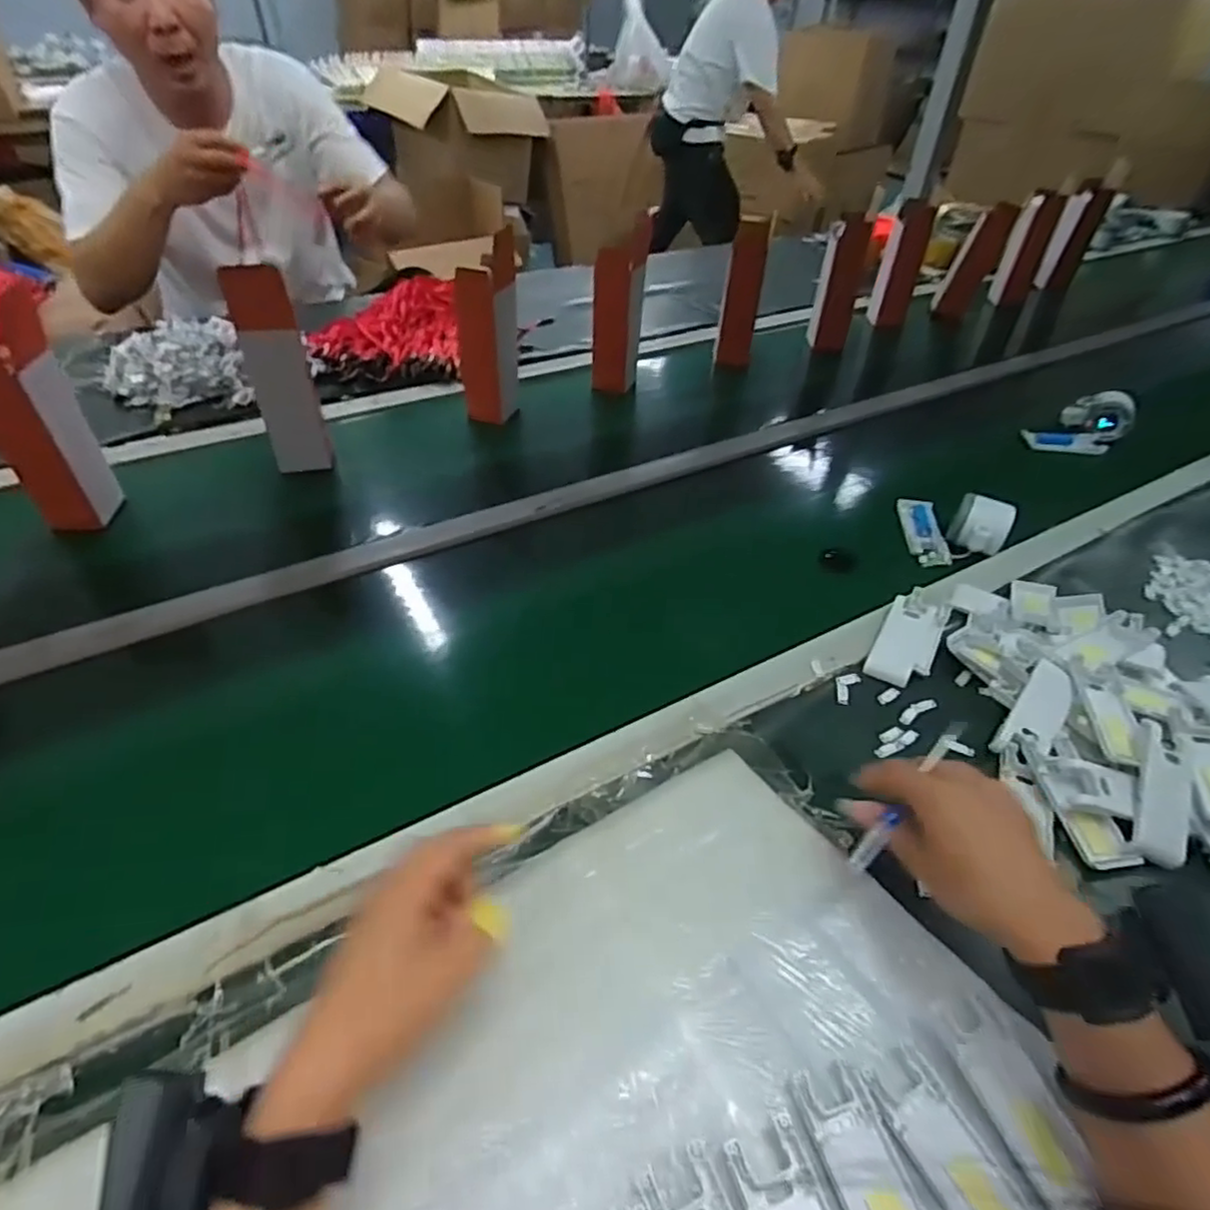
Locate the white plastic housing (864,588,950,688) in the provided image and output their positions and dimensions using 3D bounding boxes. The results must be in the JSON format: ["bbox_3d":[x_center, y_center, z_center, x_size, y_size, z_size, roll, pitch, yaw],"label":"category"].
[{"bbox_3d":[0.292,0.030,0.652,0.052,0.018,0.130,25,48,21],"label":"white plastic housing"}]

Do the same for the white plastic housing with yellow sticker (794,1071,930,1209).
[{"bbox_3d":[0.141,0.299,0.352,0.043,0.006,0.099,-10,45,-13],"label":"white plastic housing with yellow sticker"}]

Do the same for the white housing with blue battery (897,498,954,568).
[{"bbox_3d":[0.367,-0.091,0.788,0.036,0.017,0.122,6,44,2],"label":"white housing with blue battery"}]

